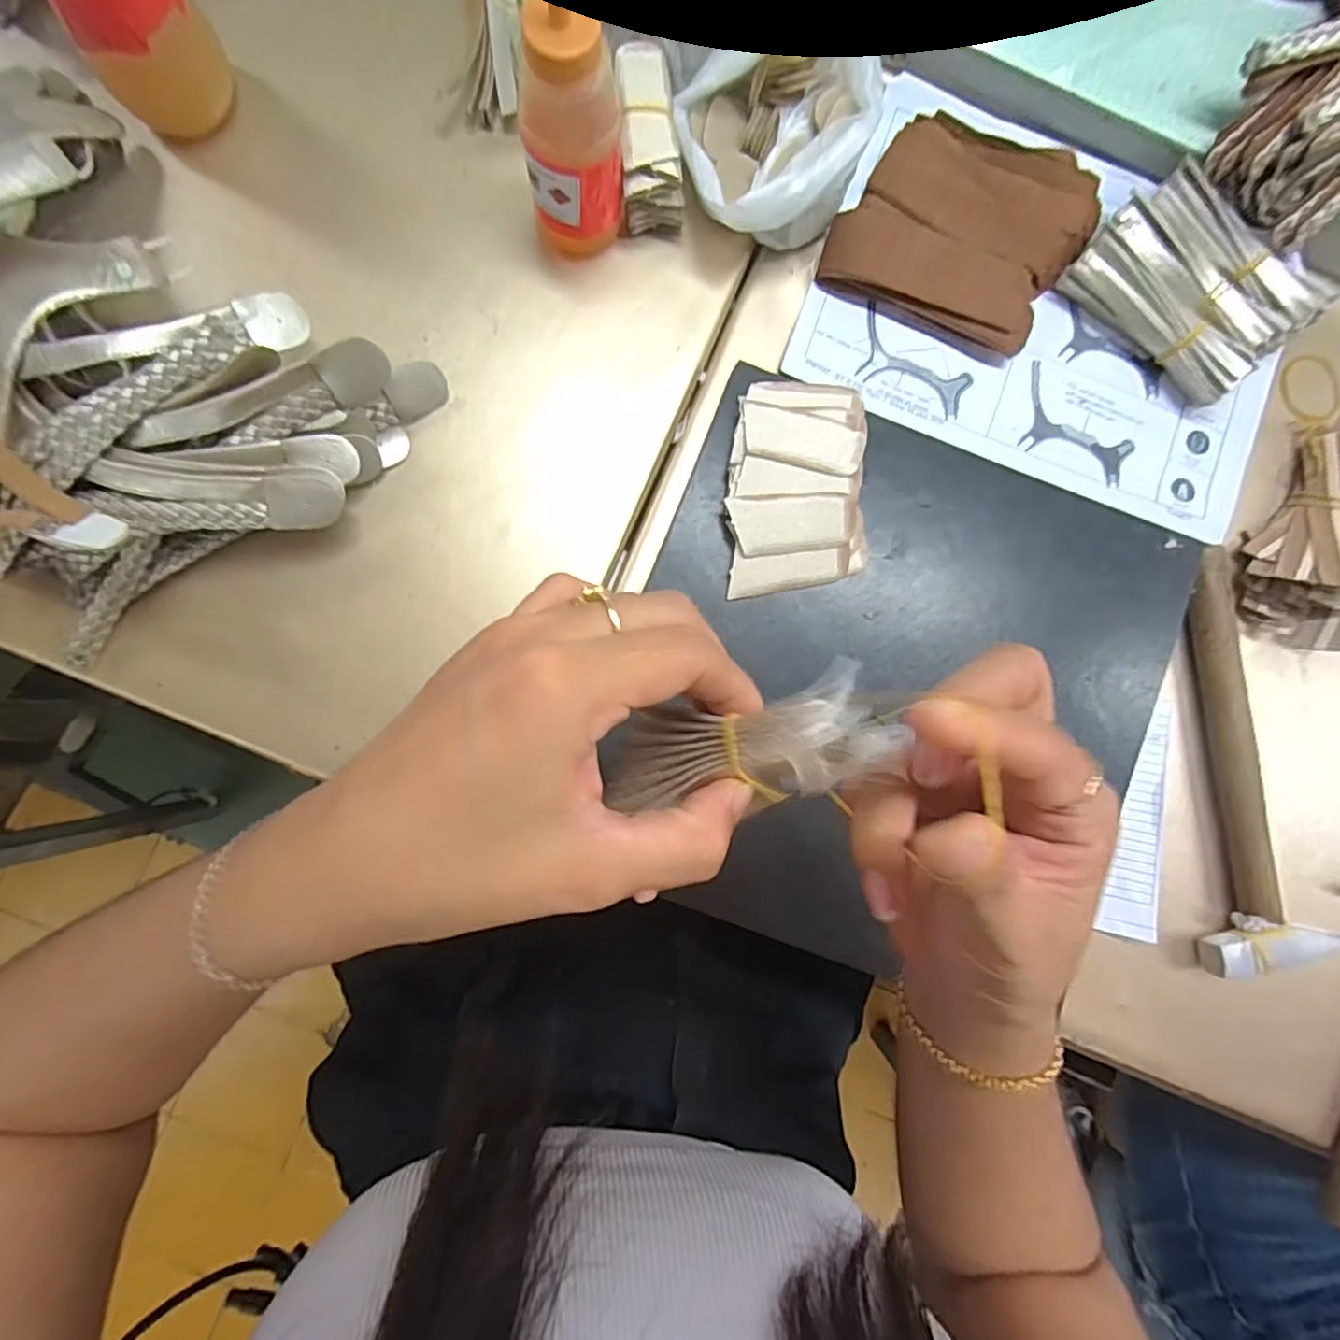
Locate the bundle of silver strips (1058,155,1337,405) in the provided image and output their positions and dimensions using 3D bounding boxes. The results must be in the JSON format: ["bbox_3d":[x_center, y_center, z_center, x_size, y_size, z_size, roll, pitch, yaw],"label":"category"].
[{"bbox_3d":[0.324,-0.239,0.388,0.126,0.031,0.098,41,86,-1],"label":"bundle of silver strips"}]

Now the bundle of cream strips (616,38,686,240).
[{"bbox_3d":[-0.014,-0.307,0.364,0.033,0.046,0.076,-9,88,-4],"label":"bundle of cream strips"}]

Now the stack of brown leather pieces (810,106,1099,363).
[{"bbox_3d":[0.179,-0.270,0.382,0.141,0.029,0.111,23,86,-2],"label":"stack of brown leather pieces"}]

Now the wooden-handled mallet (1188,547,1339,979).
[{"bbox_3d":[0.349,0.053,0.376,0.068,0.022,0.245,-2,87,-4],"label":"wooden-handled mallet"}]

